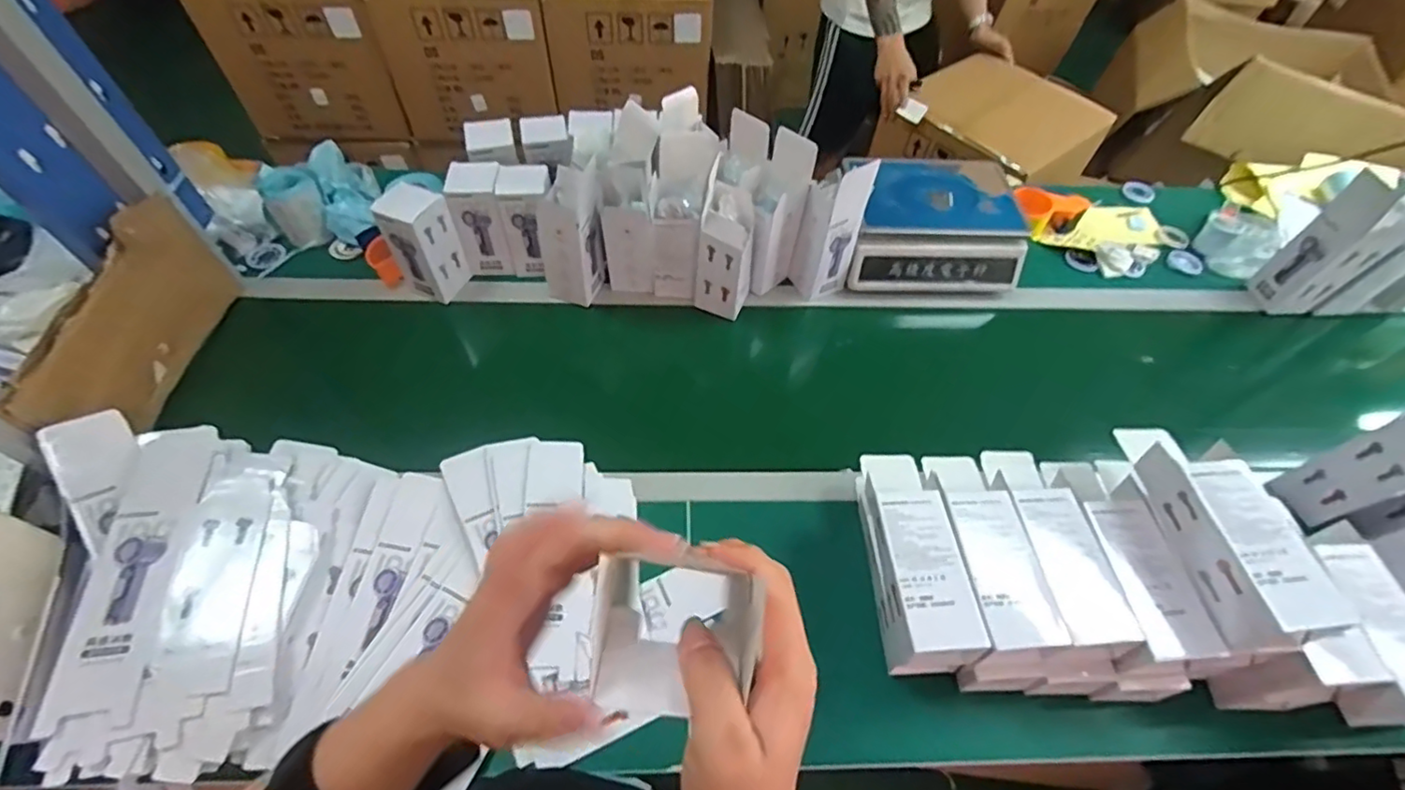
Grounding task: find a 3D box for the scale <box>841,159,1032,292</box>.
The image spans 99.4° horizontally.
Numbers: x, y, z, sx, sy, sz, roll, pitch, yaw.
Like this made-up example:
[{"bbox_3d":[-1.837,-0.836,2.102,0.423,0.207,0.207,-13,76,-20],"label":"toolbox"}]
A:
[{"bbox_3d":[0.389,-0.299,1.046,0.289,0.132,0.246,0,56,-3],"label":"scale"}]

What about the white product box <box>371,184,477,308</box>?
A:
[{"bbox_3d":[-0.424,-0.230,0.910,0.077,0.159,0.075,21,58,11],"label":"white product box"}]

